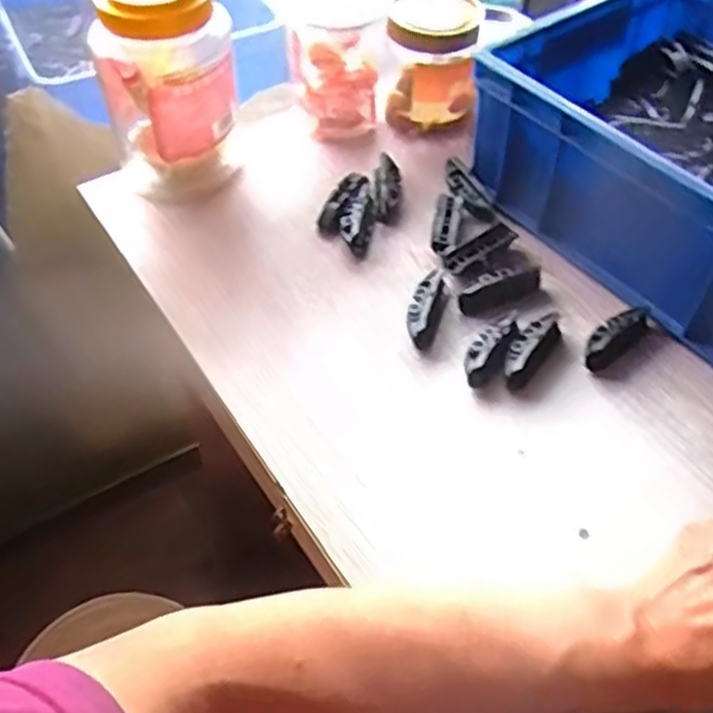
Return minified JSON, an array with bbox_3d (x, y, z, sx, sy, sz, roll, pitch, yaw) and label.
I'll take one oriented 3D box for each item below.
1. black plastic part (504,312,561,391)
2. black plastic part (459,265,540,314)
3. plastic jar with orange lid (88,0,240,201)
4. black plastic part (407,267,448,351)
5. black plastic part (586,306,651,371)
[{"bbox_3d":[0.125,-0.005,0.522,0.022,0.020,0.062,28,57,21],"label":"black plastic part"},{"bbox_3d":[0.109,-0.055,0.559,0.070,0.017,0.019,-19,54,-14],"label":"black plastic part"},{"bbox_3d":[-0.155,-0.224,0.605,0.099,0.168,0.081,-25,55,-19],"label":"plastic jar with orange lid"},{"bbox_3d":[0.053,-0.038,0.545,0.024,0.014,0.068,14,53,11],"label":"black plastic part"},{"bbox_3d":[0.192,-0.016,0.534,0.070,0.023,0.021,-36,59,-25],"label":"black plastic part"}]

